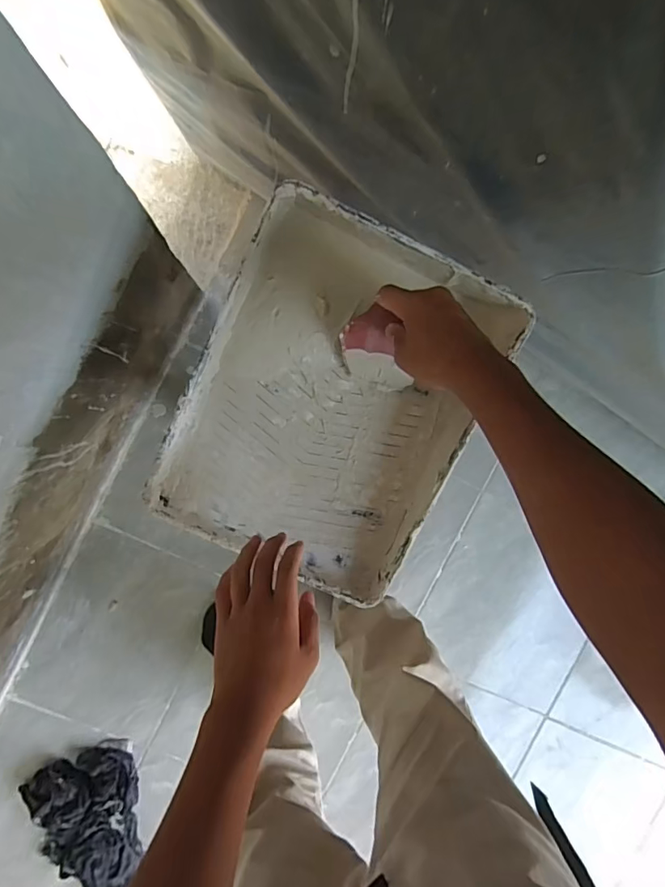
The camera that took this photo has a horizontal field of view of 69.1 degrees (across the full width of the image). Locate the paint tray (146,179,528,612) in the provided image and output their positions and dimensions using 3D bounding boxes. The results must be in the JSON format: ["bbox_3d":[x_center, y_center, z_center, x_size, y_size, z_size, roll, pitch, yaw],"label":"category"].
[{"bbox_3d":[-0.001,-0.033,0.493,0.272,0.080,0.343,23,93,-9],"label":"paint tray"}]

